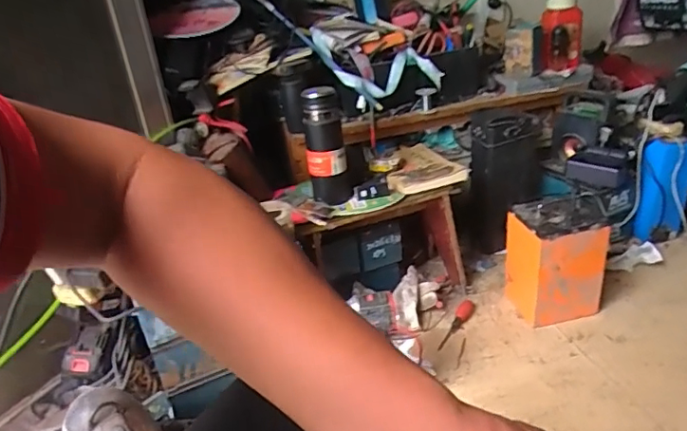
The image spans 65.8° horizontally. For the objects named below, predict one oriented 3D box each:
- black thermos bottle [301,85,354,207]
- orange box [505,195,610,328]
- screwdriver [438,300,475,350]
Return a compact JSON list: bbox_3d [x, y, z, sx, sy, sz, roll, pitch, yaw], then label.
[{"bbox_3d":[-0.037,-0.140,1.094,0.086,0.233,0.071,-8,27,-2],"label":"black thermos bottle"},{"bbox_3d":[0.457,0.094,1.157,0.167,0.255,0.126,-11,28,-7],"label":"orange box"},{"bbox_3d":[0.256,0.236,1.180,0.029,0.022,0.169,12,33,30],"label":"screwdriver"}]

